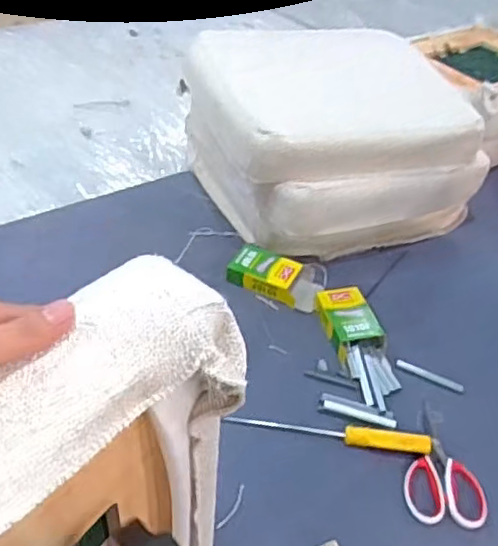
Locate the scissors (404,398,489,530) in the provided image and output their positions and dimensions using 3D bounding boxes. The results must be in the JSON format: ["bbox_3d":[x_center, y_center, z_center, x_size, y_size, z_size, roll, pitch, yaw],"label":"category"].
[{"bbox_3d":[0.252,0.245,0.849,0.096,0.020,0.185,7,41,-1],"label":"scissors"}]

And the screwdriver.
[{"bbox_3d":[0.106,0.208,0.850,0.270,0.030,0.026,10,41,2],"label":"screwdriver"}]

